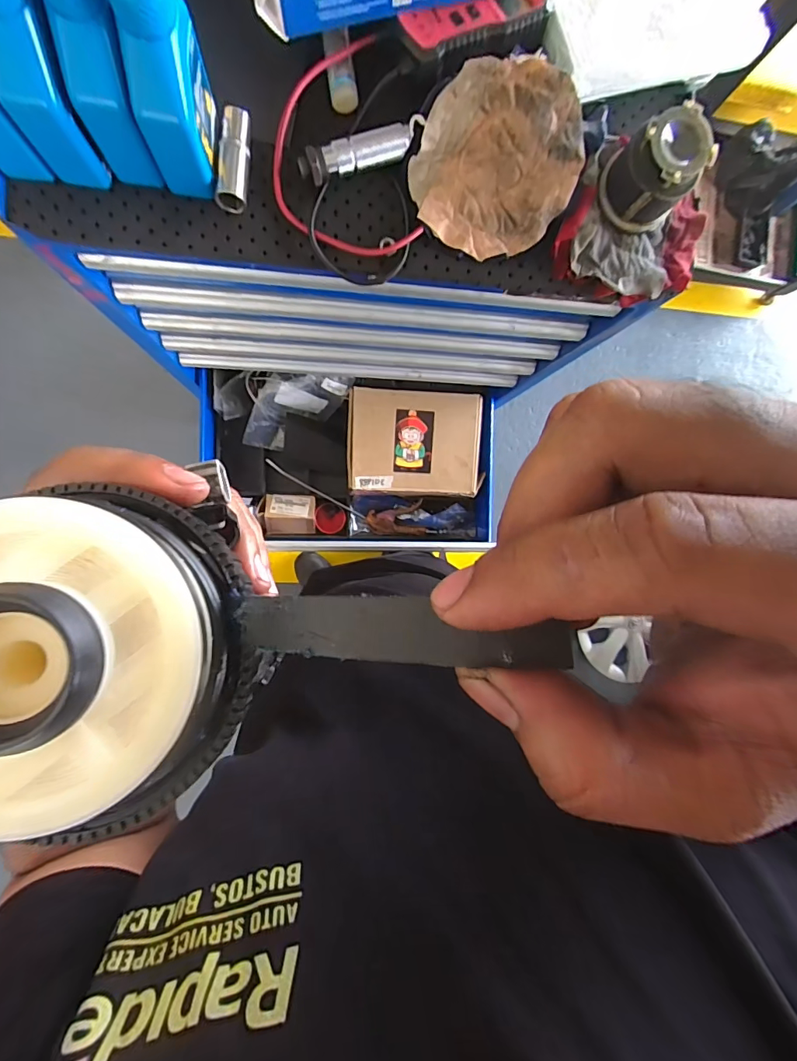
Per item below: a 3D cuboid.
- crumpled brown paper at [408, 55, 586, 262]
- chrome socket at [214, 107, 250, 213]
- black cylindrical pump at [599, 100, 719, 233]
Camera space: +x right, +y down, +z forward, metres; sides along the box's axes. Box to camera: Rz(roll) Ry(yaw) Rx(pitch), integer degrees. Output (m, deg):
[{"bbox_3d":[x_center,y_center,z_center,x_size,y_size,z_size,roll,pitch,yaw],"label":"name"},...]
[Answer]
[{"bbox_3d":[0.096,-0.351,0.433,0.146,0.015,0.157,27,112,-11],"label":"crumpled brown paper"},{"bbox_3d":[-0.149,-0.341,0.416,0.026,0.020,0.084,7,91,-9],"label":"chrome socket"},{"bbox_3d":[0.246,-0.344,0.431,0.062,0.081,0.068,0,92,-9],"label":"black cylindrical pump"}]

